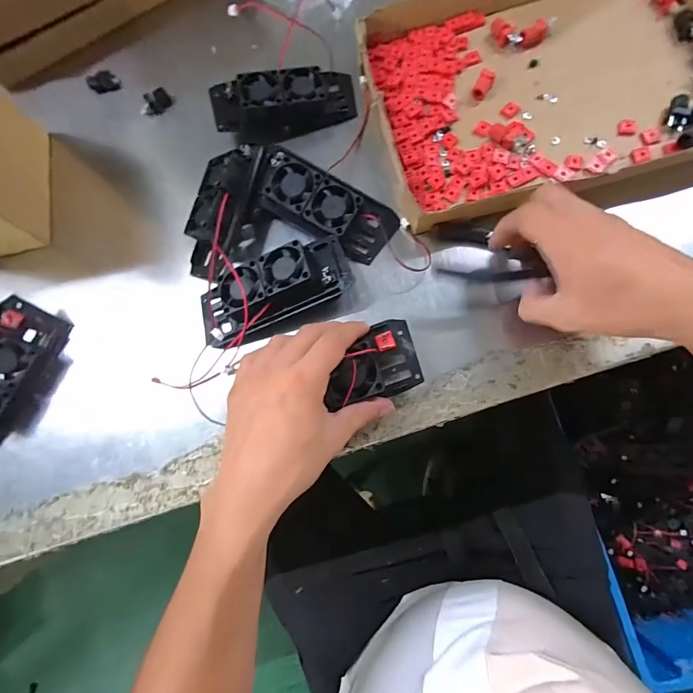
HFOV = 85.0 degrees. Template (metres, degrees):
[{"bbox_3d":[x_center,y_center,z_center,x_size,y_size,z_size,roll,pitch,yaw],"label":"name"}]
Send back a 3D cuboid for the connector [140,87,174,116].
[{"bbox_3d":[-0.204,-0.260,0.403,0.036,0.016,0.012,-30,75,0],"label":"connector"}]

